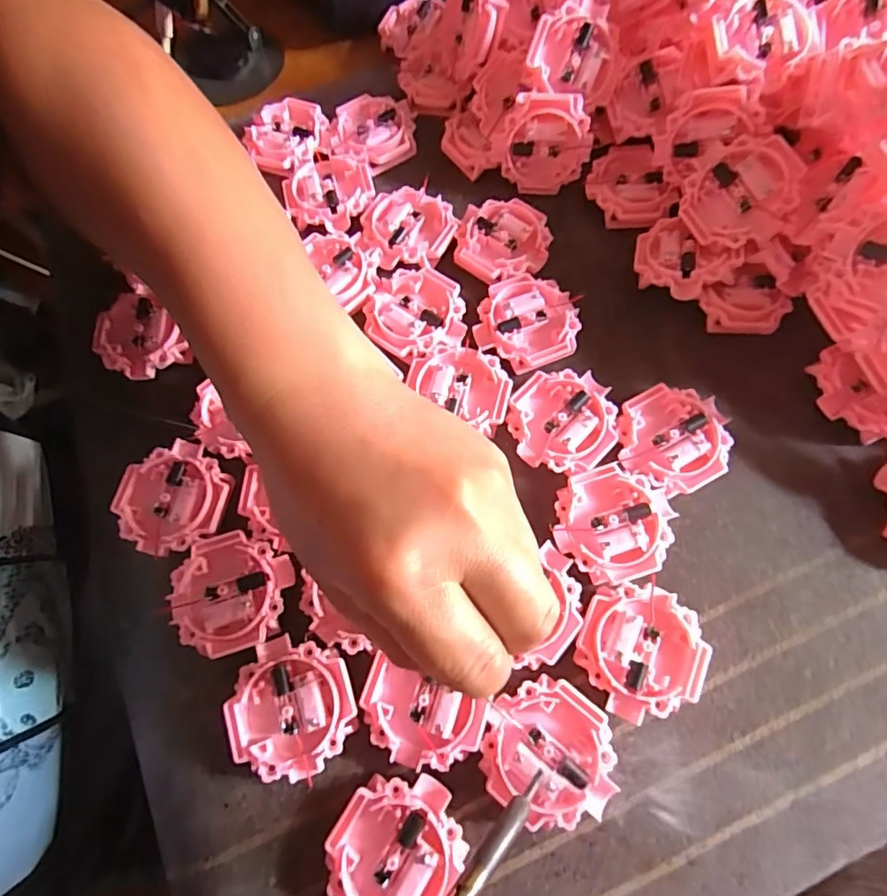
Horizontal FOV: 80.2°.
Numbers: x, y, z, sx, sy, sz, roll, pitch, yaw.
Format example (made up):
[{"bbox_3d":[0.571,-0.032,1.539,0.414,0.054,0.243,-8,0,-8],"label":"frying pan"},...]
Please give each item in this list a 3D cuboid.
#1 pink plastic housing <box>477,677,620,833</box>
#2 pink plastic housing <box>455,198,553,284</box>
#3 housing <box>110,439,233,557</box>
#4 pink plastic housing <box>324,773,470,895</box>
[{"bbox_3d":[0.044,0.126,0.218,0.055,0.015,0.050,-1,70,2],"label":"pink plastic housing"},{"bbox_3d":[0.033,-0.116,0.298,0.051,0.012,0.049,9,71,5],"label":"pink plastic housing"},{"bbox_3d":[-0.132,0.025,0.256,0.051,0.008,0.049,-1,70,2],"label":"housing"},{"bbox_3d":[-0.019,0.160,0.208,0.047,0.015,0.055,31,74,12],"label":"pink plastic housing"}]

